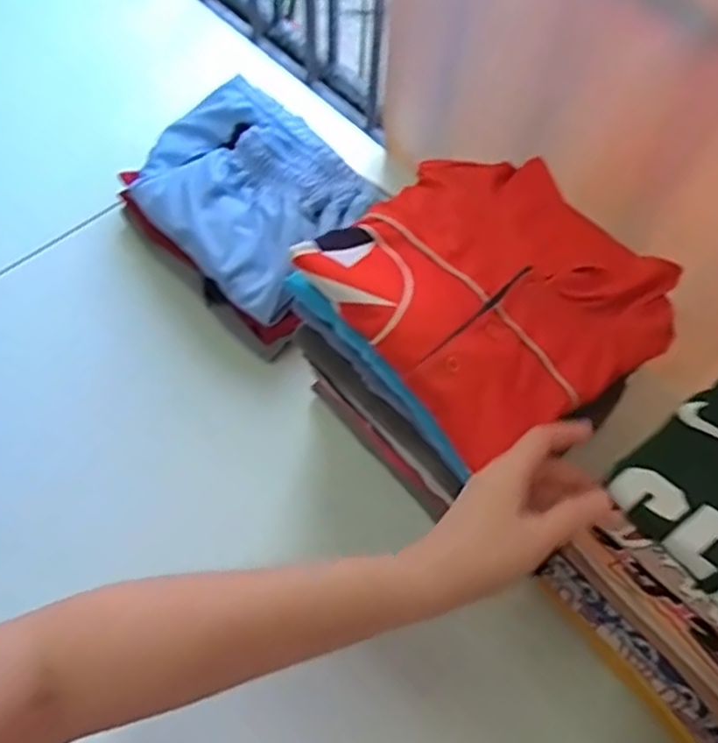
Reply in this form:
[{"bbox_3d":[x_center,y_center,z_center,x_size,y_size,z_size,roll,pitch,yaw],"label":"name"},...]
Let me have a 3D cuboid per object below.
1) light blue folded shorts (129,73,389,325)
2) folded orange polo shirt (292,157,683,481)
[{"bbox_3d":[-0.110,-0.188,0.692,0.234,0.042,0.193,39,66,17],"label":"light blue folded shorts"},{"bbox_3d":[0.103,-0.067,0.501,0.223,0.050,0.212,-38,69,-20],"label":"folded orange polo shirt"}]

